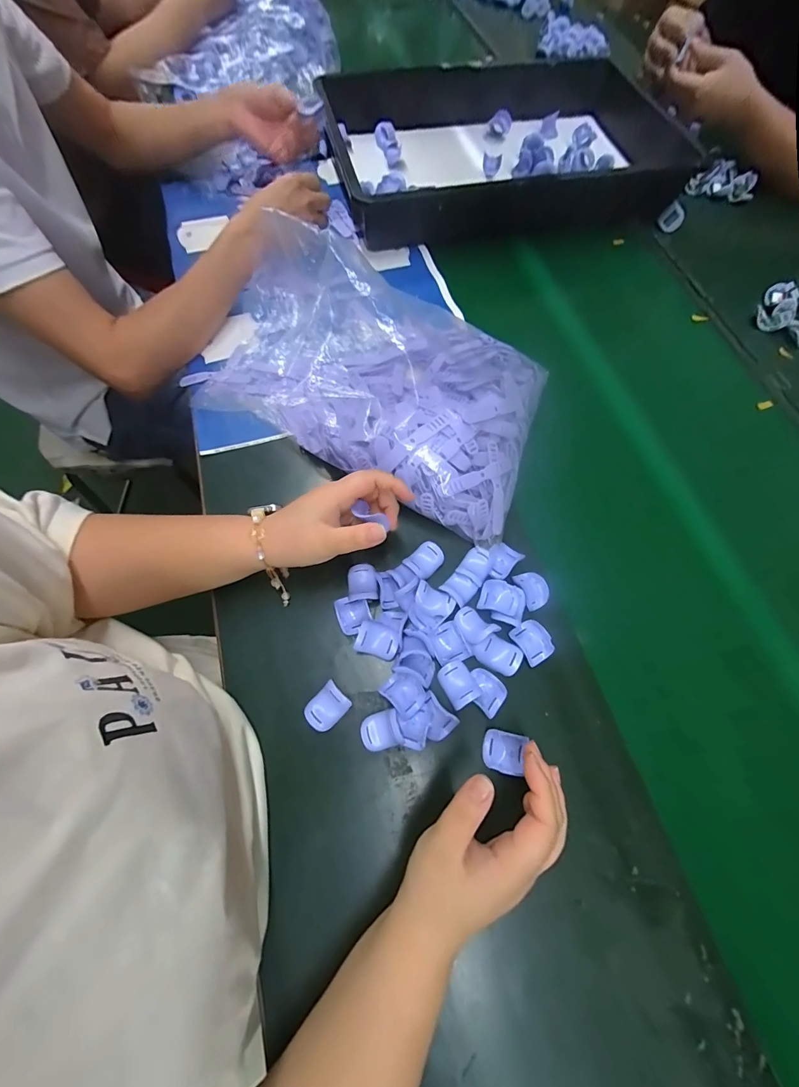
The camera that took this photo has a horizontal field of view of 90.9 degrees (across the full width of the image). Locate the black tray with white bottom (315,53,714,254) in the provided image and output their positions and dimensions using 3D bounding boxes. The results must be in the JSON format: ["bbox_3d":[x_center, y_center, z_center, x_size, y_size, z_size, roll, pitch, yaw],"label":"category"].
[{"bbox_3d":[0.204,-0.678,0.667,0.647,0.074,0.405,-8,68,-5],"label":"black tray with white bottom"}]

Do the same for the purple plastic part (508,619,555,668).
[{"bbox_3d":[0.126,0.093,0.371,0.029,0.013,0.038,-29,72,-13],"label":"purple plastic part"}]

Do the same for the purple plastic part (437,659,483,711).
[{"bbox_3d":[0.052,0.123,0.346,0.028,0.010,0.037,-26,71,-12],"label":"purple plastic part"}]

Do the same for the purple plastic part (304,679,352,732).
[{"bbox_3d":[-0.064,0.147,0.349,0.029,0.021,0.037,41,72,14],"label":"purple plastic part"}]

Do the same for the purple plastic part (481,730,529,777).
[{"bbox_3d":[0.088,0.178,0.336,0.033,0.013,0.030,6,61,18],"label":"purple plastic part"}]

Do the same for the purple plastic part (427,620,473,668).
[{"bbox_3d":[0.045,0.093,0.366,0.030,0.014,0.035,-20,70,-10],"label":"purple plastic part"}]

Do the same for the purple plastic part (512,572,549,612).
[{"bbox_3d":[0.135,0.046,0.395,0.027,0.009,0.037,-17,69,-9],"label":"purple plastic part"}]

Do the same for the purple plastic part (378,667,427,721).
[{"bbox_3d":[0.005,0.134,0.354,0.033,0.017,0.039,-38,74,-16],"label":"purple plastic part"}]

